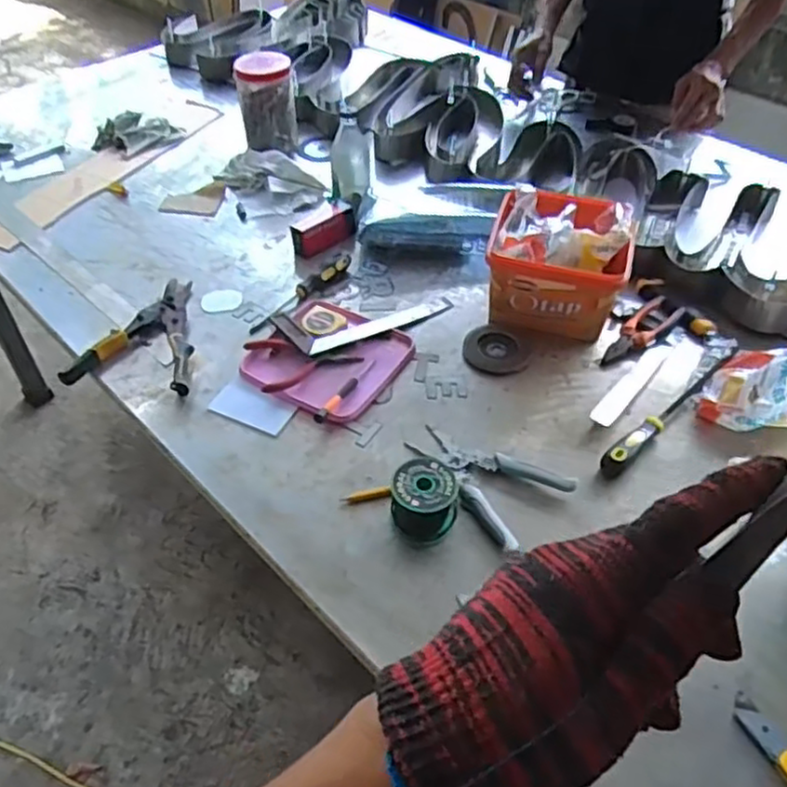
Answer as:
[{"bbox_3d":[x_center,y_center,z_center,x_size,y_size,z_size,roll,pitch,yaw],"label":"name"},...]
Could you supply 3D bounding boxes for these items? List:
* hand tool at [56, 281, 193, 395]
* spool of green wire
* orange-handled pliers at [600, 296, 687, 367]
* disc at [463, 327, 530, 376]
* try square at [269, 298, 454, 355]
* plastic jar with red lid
[{"bbox_3d":[-0.337,-0.089,0.993,0.187,0.024,0.214,8,48,9],"label":"hand tool"},{"bbox_3d":[0.033,0.117,0.767,0.071,0.069,0.067,-1,47,1],"label":"spool of green wire"},{"bbox_3d":[0.343,-0.088,0.993,0.151,0.027,0.048,-33,54,-26],"label":"orange-handled pliers"},{"bbox_3d":[0.144,-0.062,0.983,0.091,0.007,0.089,-1,47,1],"label":"disc"},{"bbox_3d":[-0.038,-0.117,1.017,0.252,0.022,0.103,-20,50,-16],"label":"try square"},{"bbox_3d":[-0.237,-0.552,1.329,0.098,0.144,0.099,-10,47,-8],"label":"plastic jar with red lid"}]

